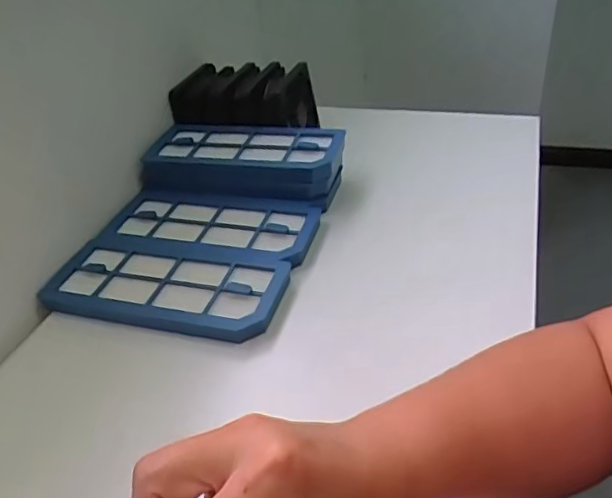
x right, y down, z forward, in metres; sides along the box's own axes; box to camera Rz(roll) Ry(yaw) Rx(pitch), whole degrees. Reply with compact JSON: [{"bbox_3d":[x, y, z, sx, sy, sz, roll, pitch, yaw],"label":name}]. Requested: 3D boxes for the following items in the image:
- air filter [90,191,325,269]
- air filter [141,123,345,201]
[{"bbox_3d":[-0.100,-0.021,0.558,0.213,0.022,0.091,6,39,16],"label":"air filter"},{"bbox_3d":[-0.063,-0.097,0.605,0.202,0.042,0.093,6,39,17],"label":"air filter"}]

